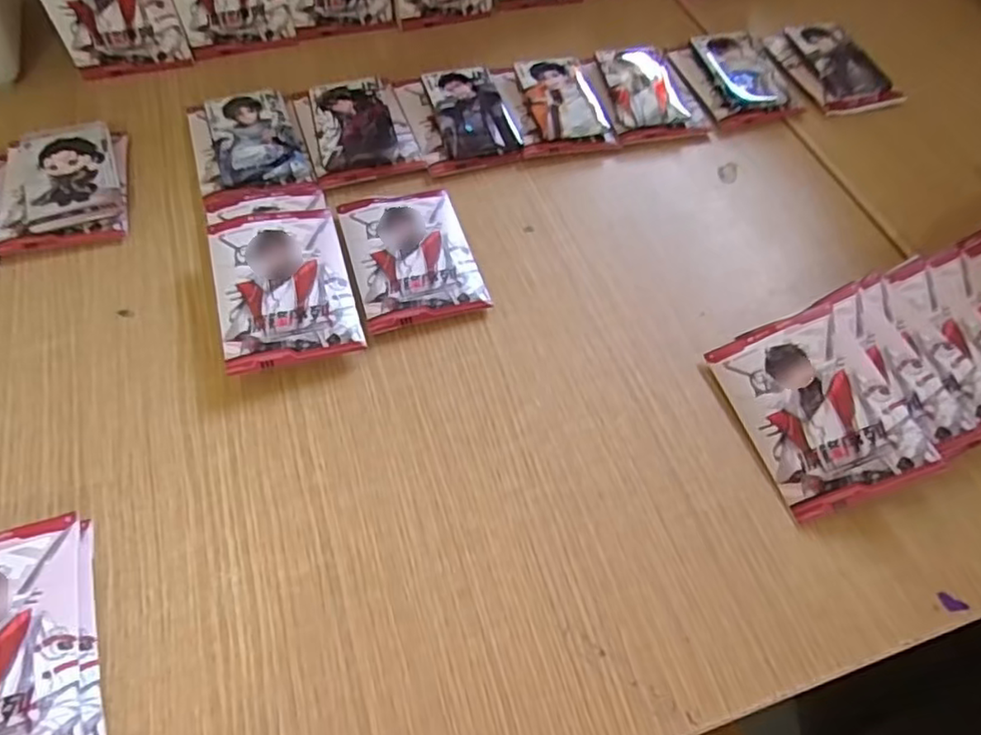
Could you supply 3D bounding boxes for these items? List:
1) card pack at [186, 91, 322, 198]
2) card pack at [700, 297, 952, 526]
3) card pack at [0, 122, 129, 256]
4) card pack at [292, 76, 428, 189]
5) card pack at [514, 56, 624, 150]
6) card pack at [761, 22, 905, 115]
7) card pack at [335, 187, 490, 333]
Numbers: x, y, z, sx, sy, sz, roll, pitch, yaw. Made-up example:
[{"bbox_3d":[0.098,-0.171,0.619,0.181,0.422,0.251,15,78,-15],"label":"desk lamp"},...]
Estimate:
[{"bbox_3d":[-0.163,-0.150,0.428,0.071,0.018,0.093,-17,60,-13],"label":"card pack"},{"bbox_3d":[0.170,0.020,0.331,0.073,0.006,0.100,-25,62,9],"label":"card pack"},{"bbox_3d":[-0.272,-0.118,0.402,0.072,0.021,0.095,-12,59,-10],"label":"card pack"},{"bbox_3d":[-0.093,-0.167,0.442,0.072,0.018,0.093,-15,60,-12],"label":"card pack"},{"bbox_3d":[0.054,-0.194,0.467,0.055,0.019,0.086,-11,59,-9],"label":"card pack"},{"bbox_3d":[0.272,-0.242,0.506,0.072,0.024,0.096,-10,59,-9],"label":"card pack"},{"bbox_3d":[-0.048,-0.069,0.388,0.073,0.011,0.099,-14,60,-11],"label":"card pack"}]

